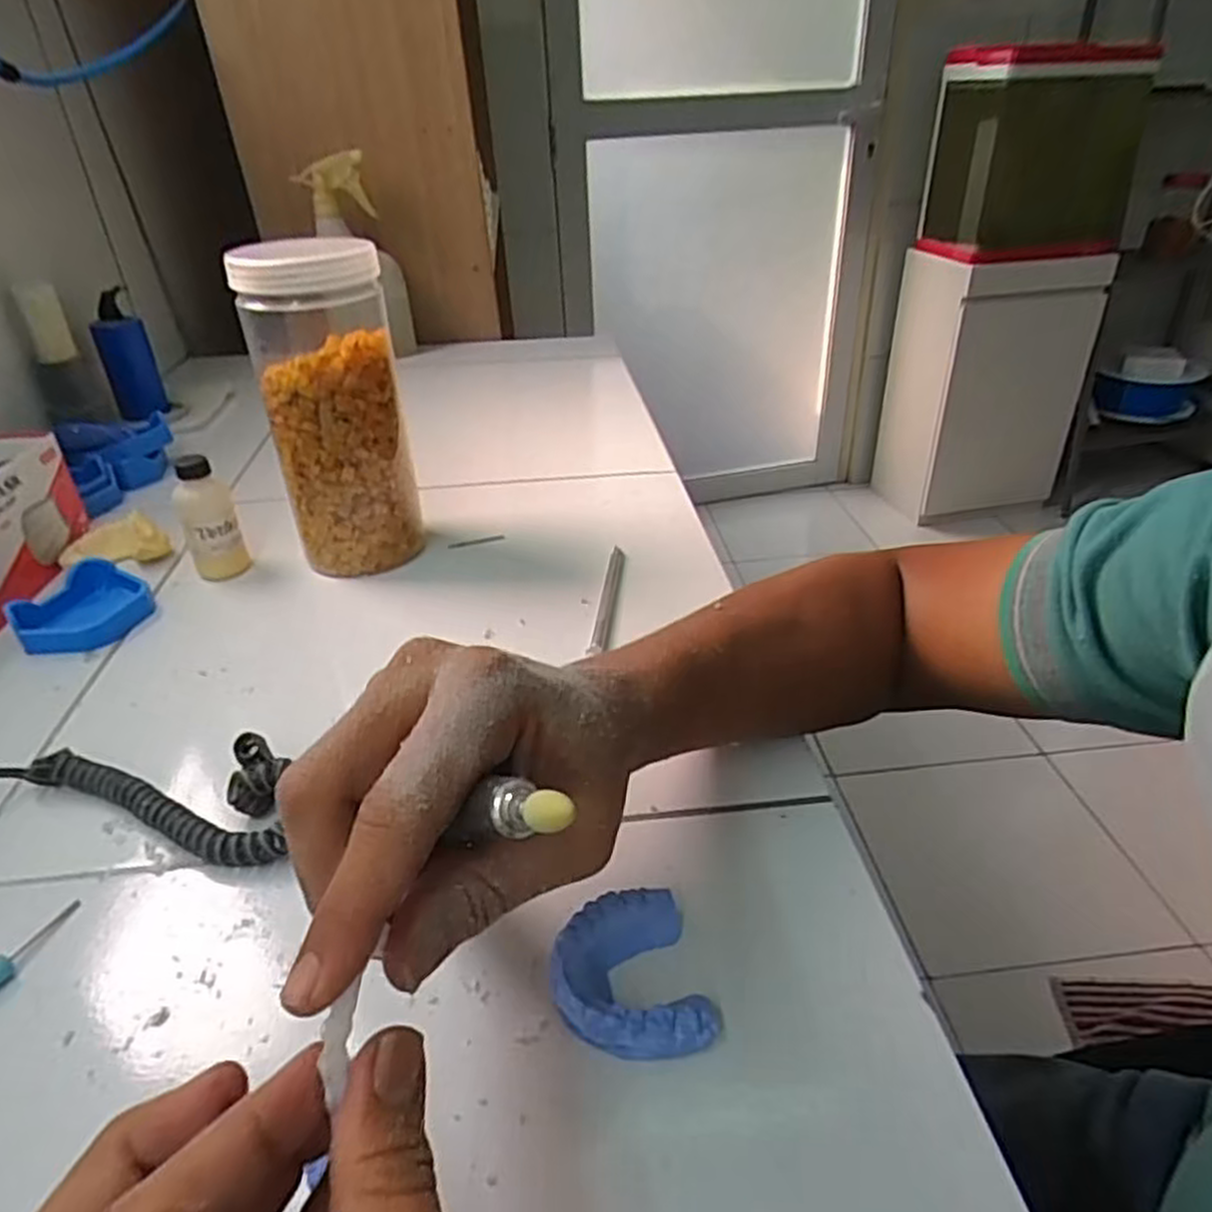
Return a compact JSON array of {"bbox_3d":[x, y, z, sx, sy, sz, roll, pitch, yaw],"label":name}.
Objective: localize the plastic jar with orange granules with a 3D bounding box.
[{"bbox_3d":[-0.184,-0.128,0.541,0.086,0.215,0.070,-15,34,-18],"label":"plastic jar with orange granules"}]

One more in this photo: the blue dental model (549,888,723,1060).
[{"bbox_3d":[0.008,0.137,0.294,0.056,0.020,0.061,-11,33,-13],"label":"blue dental model"}]

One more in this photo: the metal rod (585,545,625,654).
[{"bbox_3d":[0.002,-0.007,0.529,0.013,0.010,0.130,2,33,8],"label":"metal rod"}]

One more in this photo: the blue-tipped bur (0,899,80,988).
[{"bbox_3d":[-0.232,0.135,0.313,0.009,0.010,0.049,6,33,13],"label":"blue-tipped bur"}]

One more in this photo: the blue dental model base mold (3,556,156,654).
[{"bbox_3d":[-0.343,-0.001,0.518,0.076,0.025,0.073,-28,40,-34],"label":"blue dental model base mold"}]

